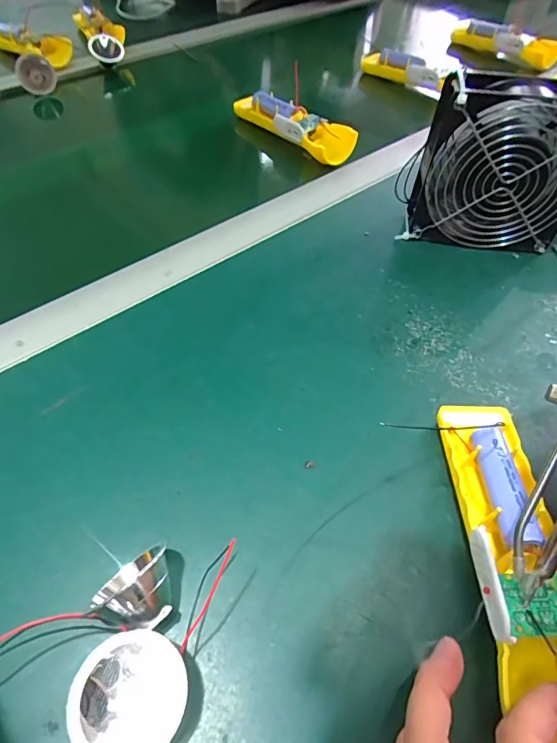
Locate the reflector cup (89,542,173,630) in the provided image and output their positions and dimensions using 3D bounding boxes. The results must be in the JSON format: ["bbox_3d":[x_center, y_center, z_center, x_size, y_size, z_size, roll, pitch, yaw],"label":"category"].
[{"bbox_3d":[-0.064,0.102,0.217,0.033,0.028,0.040,26,56,17],"label":"reflector cup"}]

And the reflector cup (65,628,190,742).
[{"bbox_3d":[-0.060,0.136,0.191,0.045,0.027,0.044,1,52,-2],"label":"reflector cup"}]

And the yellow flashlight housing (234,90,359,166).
[{"bbox_3d":[0.017,-0.281,0.512,0.043,0.030,0.163,-32,60,-24],"label":"yellow flashlight housing"}]

